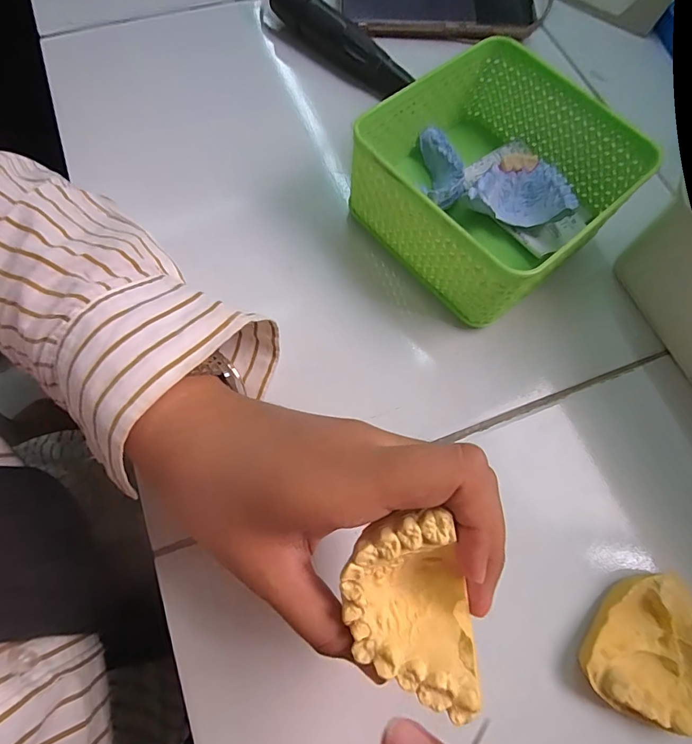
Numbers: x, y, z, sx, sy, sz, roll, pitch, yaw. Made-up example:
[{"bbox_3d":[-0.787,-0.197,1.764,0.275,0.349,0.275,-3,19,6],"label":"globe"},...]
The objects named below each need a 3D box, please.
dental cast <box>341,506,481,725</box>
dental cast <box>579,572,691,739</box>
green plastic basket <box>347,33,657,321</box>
[{"bbox_3d":[0.021,0.079,0.139,0.040,0.026,0.068,-13,94,-18],"label":"dental cast"},{"bbox_3d":[0.145,0.132,0.193,0.061,0.018,0.059,1,71,-2],"label":"dental cast"},{"bbox_3d":[0.089,-0.120,0.258,0.136,0.054,0.132,-40,77,-14],"label":"green plastic basket"}]

